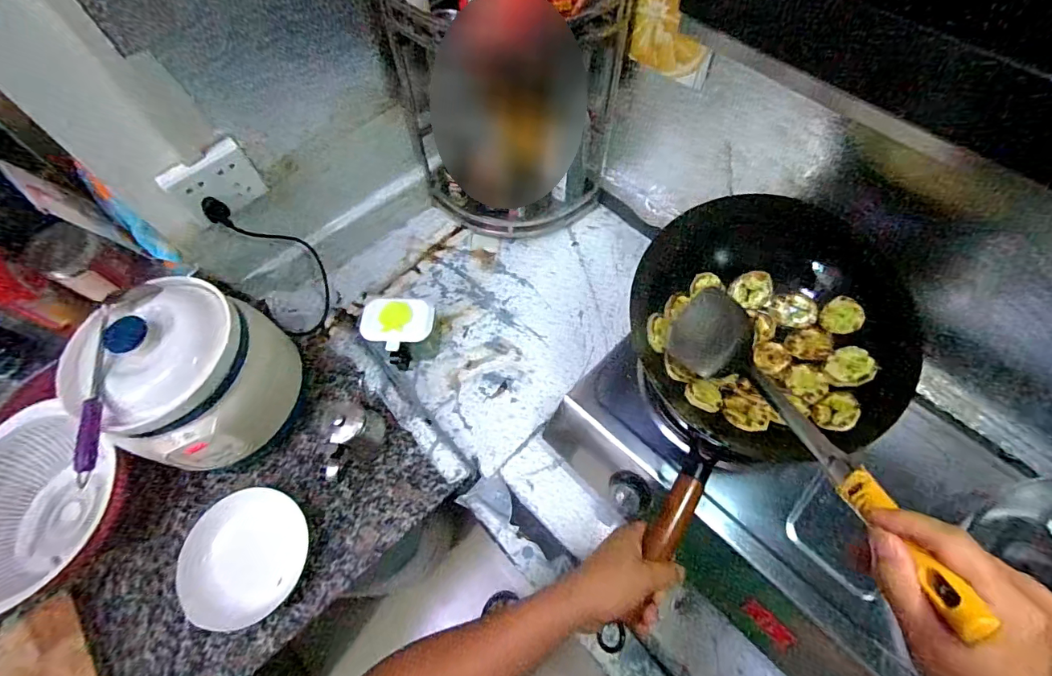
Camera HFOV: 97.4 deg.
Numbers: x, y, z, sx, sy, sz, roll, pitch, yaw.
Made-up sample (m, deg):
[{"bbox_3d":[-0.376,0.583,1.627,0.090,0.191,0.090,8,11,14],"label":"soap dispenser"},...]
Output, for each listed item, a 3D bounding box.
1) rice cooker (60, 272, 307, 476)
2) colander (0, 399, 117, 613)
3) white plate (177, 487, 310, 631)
[{"bbox_3d":[-0.455,0.055,0.644,0.192,0.209,0.213,29,69,15],"label":"rice cooker"},{"bbox_3d":[-0.689,0.249,0.644,0.182,0.106,0.255,24,67,13],"label":"colander"},{"bbox_3d":[-0.384,0.298,0.638,0.154,0.039,0.167,-1,64,2],"label":"white plate"}]

